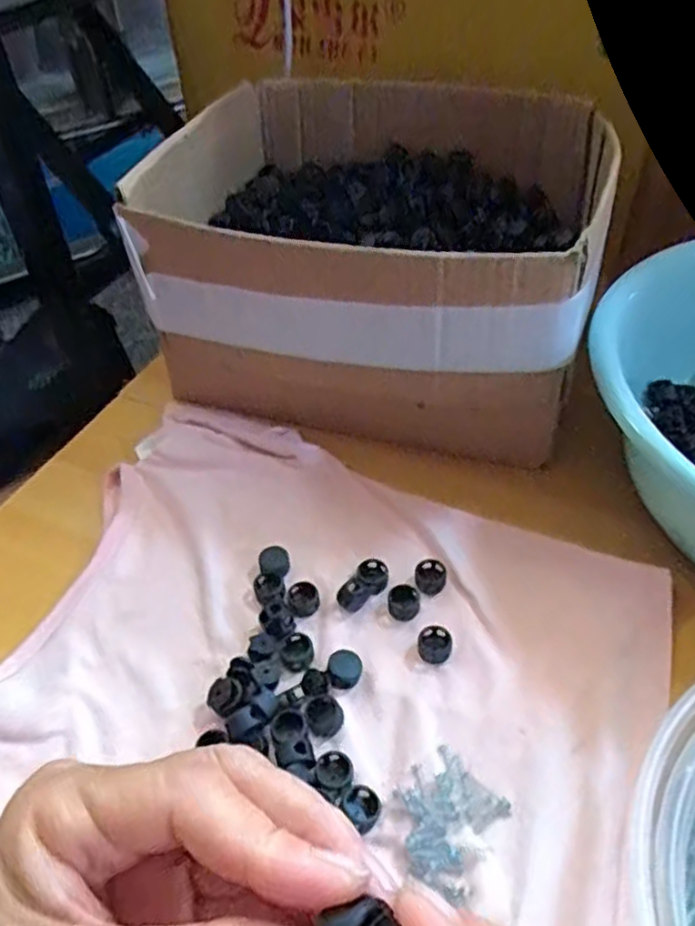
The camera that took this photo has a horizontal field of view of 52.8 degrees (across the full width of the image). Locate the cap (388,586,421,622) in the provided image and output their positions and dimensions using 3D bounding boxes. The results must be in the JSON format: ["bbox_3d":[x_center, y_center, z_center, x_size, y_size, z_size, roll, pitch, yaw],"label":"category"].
[{"bbox_3d":[0.030,0.075,0.372,0.017,0.006,0.018,-1,46,1],"label":"cap"}]

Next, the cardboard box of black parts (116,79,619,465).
[{"bbox_3d":[0.020,-0.151,0.490,0.263,0.144,0.260,9,47,11],"label":"cardboard box of black parts"}]

